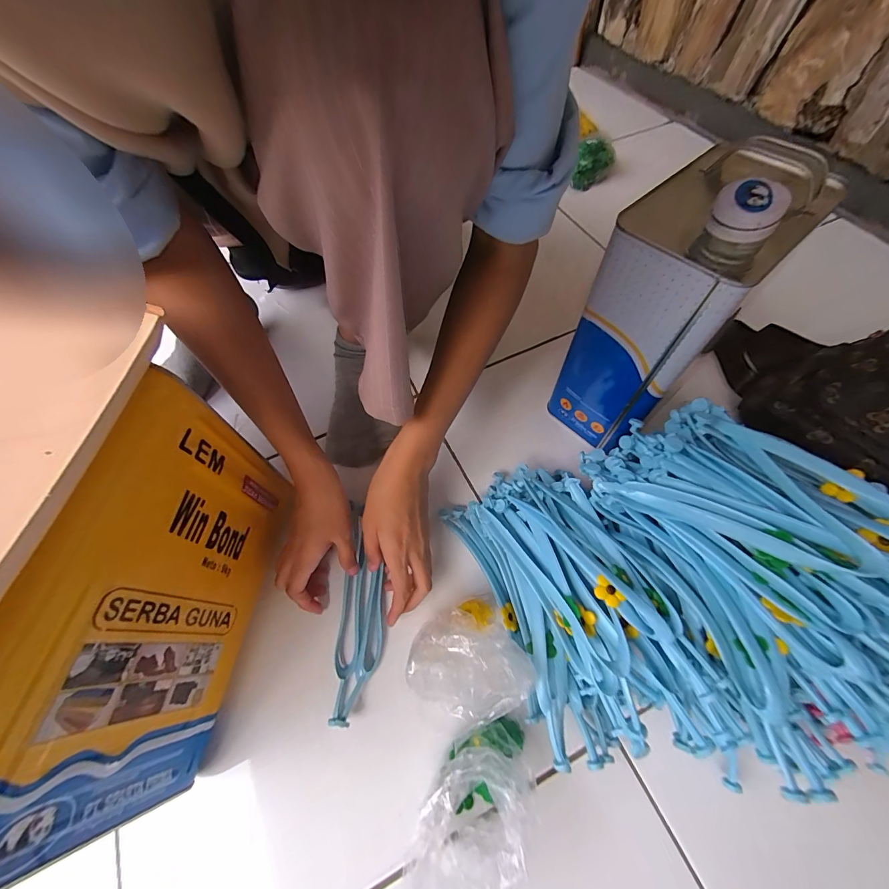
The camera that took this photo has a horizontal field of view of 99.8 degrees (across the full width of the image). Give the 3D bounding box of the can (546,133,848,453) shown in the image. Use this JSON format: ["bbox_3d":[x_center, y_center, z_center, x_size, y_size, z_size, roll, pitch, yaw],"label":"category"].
[{"bbox_3d":[0.219,-0.132,0.369,0.181,0.262,0.109,-39,67,-17],"label":"can"}]

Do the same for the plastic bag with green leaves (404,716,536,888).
[{"bbox_3d":[0.019,0.275,0.273,0.071,0.059,0.124,14,63,9],"label":"plastic bag with green leaves"}]

